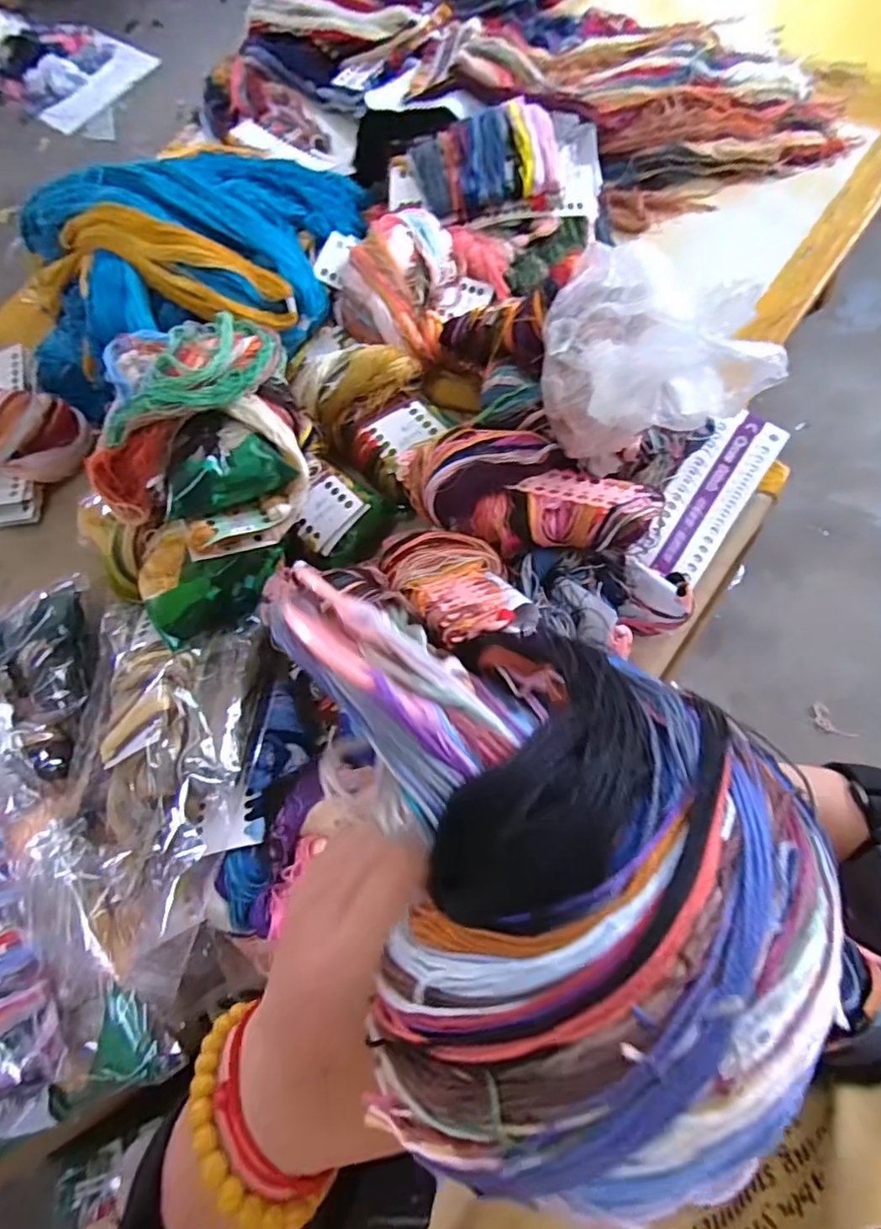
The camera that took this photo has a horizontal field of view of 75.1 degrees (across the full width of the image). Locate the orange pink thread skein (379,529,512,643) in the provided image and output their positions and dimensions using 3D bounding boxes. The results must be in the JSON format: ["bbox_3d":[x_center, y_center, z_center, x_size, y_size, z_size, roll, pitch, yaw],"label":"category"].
[{"bbox_3d":[0.016,-0.034,0.576,0.120,0.048,0.200,-20,32,-7],"label":"orange pink thread skein"}]

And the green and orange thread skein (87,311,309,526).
[{"bbox_3d":[-0.269,-0.205,0.620,0.216,0.101,0.214,-15,69,3],"label":"green and orange thread skein"}]

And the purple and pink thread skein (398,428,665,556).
[{"bbox_3d":[0.090,-0.137,0.622,0.282,0.067,0.128,9,72,12],"label":"purple and pink thread skein"}]

